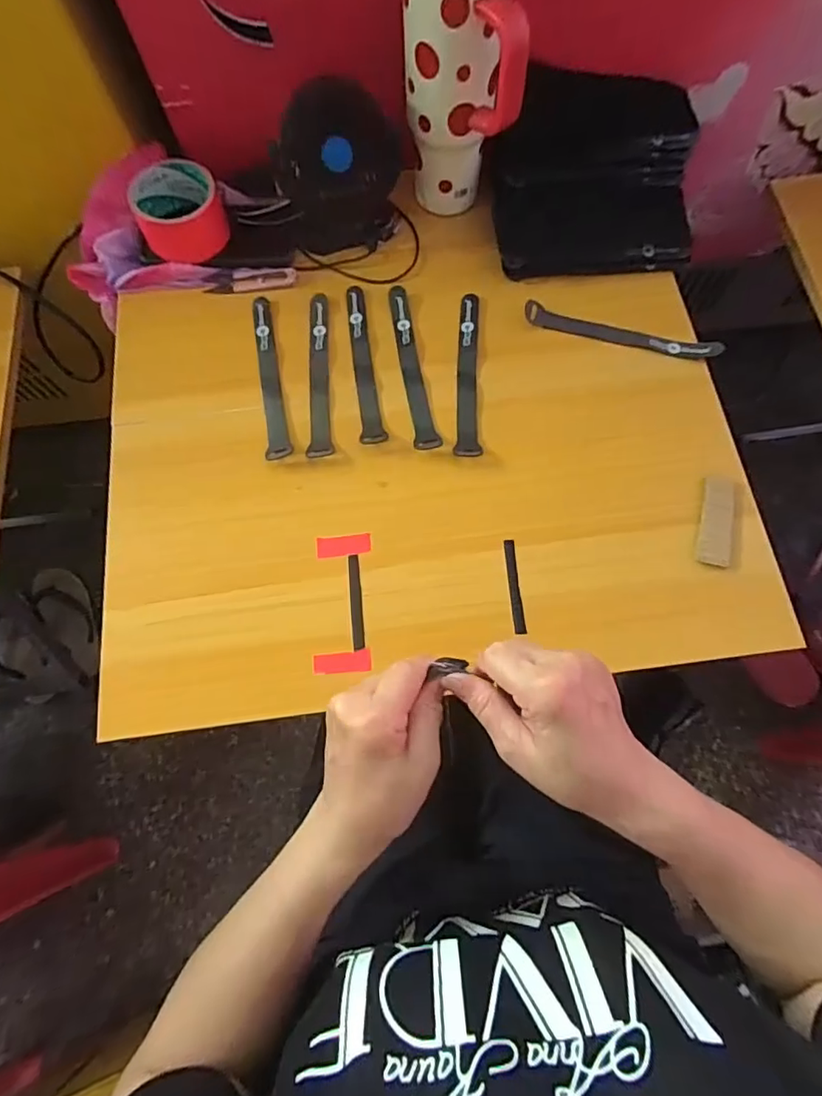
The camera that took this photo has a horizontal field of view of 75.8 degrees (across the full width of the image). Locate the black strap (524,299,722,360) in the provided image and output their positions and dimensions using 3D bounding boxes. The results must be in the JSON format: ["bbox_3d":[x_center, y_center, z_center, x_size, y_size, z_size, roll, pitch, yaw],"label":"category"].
[{"bbox_3d":[0.210,-0.216,0.530,0.192,0.011,0.025,15,74,7],"label":"black strap"}]

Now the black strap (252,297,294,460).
[{"bbox_3d":[-0.140,-0.174,0.531,0.023,0.007,0.190,-10,73,-1],"label":"black strap"}]

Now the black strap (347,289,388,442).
[{"bbox_3d":[-0.046,-0.187,0.533,0.024,0.006,0.182,-7,73,0],"label":"black strap"}]

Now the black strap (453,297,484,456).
[{"bbox_3d":[0.057,-0.175,0.523,0.024,0.010,0.188,0,73,2],"label":"black strap"}]

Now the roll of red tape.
[{"bbox_3d":[-0.238,-0.349,0.546,0.086,0.049,0.078,-20,73,-4],"label":"roll of red tape"}]

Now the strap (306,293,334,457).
[{"bbox_3d":[-0.092,-0.176,0.532,0.023,0.005,0.185,-5,73,1],"label":"strap"}]

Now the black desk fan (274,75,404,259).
[{"bbox_3d":[-0.071,-0.375,0.529,0.122,0.116,0.070,-10,73,-1],"label":"black desk fan"}]

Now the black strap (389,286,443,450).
[{"bbox_3d":[0.002,-0.182,0.529,0.023,0.007,0.189,-9,73,-1],"label":"black strap"}]

